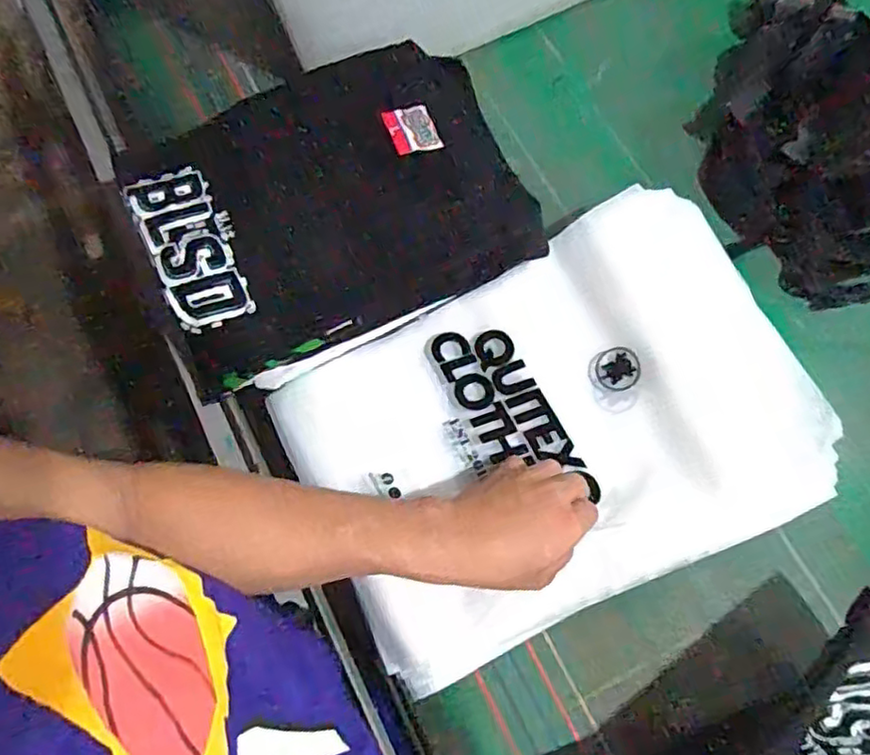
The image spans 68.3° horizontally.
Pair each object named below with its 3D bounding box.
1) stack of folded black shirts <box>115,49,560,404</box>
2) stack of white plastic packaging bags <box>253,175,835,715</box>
[{"bbox_3d":[-0.089,-0.147,0.559,0.322,0.083,0.237,-21,74,-4],"label":"stack of folded black shirts"},{"bbox_3d":[0.092,0.044,0.522,0.388,0.068,0.287,-26,74,-6],"label":"stack of white plastic packaging bags"}]

